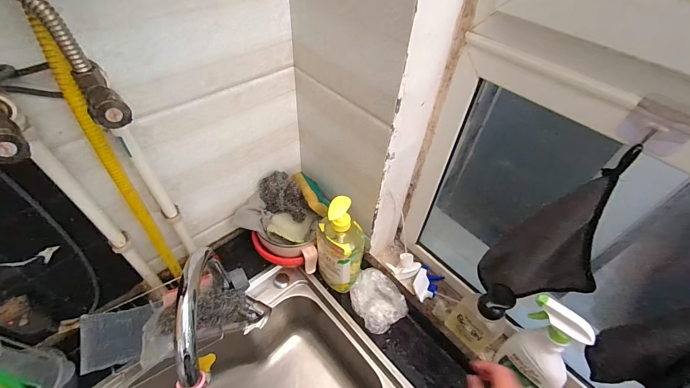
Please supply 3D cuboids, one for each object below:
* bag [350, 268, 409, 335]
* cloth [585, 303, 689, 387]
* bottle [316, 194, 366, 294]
[{"bbox_3d":[0.066,0.225,0.682,0.089,0.057,0.121,-28,56,-25],"label":"bag"},{"bbox_3d":[0.422,0.178,0.383,0.035,0.308,0.086,-13,51,-14],"label":"cloth"},{"bbox_3d":[-0.009,0.113,0.641,0.091,0.255,0.076,-6,49,-9],"label":"bottle"}]

